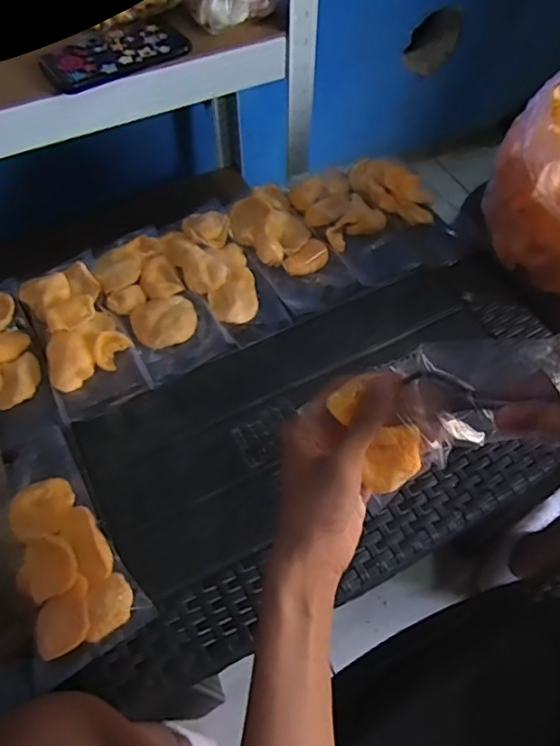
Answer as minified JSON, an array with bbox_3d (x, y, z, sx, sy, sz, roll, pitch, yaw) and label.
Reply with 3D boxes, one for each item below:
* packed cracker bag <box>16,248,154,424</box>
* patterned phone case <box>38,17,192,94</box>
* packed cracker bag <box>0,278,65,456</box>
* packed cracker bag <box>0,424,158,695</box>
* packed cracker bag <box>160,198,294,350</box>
[{"bbox_3d":[-0.204,-0.041,0.574,0.086,0.024,0.171,-24,62,-15],"label":"packed cracker bag"},{"bbox_3d":[-0.173,-0.338,0.594,0.149,0.012,0.079,-28,63,-17],"label":"patterned phone case"},{"bbox_3d":[-0.284,-0.008,0.559,0.086,0.021,0.177,-23,61,-14],"label":"packed cracker bag"},{"bbox_3d":[-0.195,0.136,0.474,0.090,0.024,0.209,-29,63,-17],"label":"packed cracker bag"},{"bbox_3d":[-0.065,-0.114,0.621,0.078,0.022,0.189,-25,62,-15],"label":"packed cracker bag"}]

